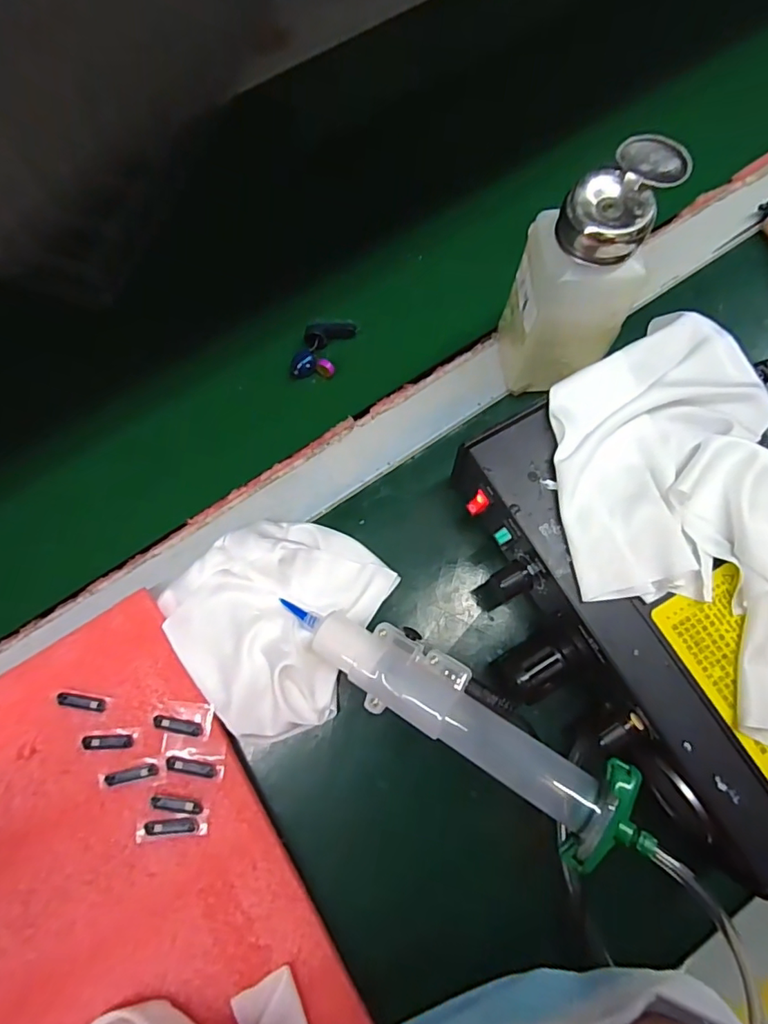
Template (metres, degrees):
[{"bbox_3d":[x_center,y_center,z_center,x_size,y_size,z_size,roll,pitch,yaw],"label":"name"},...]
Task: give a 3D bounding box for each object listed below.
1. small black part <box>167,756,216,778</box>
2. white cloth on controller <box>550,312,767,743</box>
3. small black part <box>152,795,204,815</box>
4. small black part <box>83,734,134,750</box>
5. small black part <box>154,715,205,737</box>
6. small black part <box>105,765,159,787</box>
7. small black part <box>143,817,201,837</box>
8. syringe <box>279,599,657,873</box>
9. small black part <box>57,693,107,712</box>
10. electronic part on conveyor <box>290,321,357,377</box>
[{"bbox_3d":[-0.102,0.136,0.279,0.027,0.004,0.007,10,75,4],"label":"small black part"},{"bbox_3d":[0.155,0.013,0.251,0.124,0.015,0.223,-14,75,-3],"label":"white cloth on controller"},{"bbox_3d":[-0.109,0.153,0.274,0.027,0.004,0.006,8,75,3],"label":"small black part"},{"bbox_3d":[-0.150,0.125,0.285,0.027,0.004,0.007,-3,74,0],"label":"small black part"},{"bbox_3d":[-0.111,0.116,0.285,0.027,0.004,0.008,8,75,4],"label":"small black part"},{"bbox_3d":[-0.135,0.140,0.280,0.029,0.004,0.006,-13,75,-2],"label":"small black part"},{"bbox_3d":[-0.111,0.163,0.272,0.027,0.004,0.007,-5,74,0],"label":"small black part"},{"bbox_3d":[0.032,0.101,0.263,0.201,0.050,0.046,30,77,9],"label":"syringe"},{"bbox_3d":[-0.167,0.105,0.290,0.027,0.004,0.007,9,75,4],"label":"small black part"},{"bbox_3d":[-0.041,-0.109,0.352,0.028,0.017,0.049,20,76,7],"label":"electronic part on conveyor"}]

